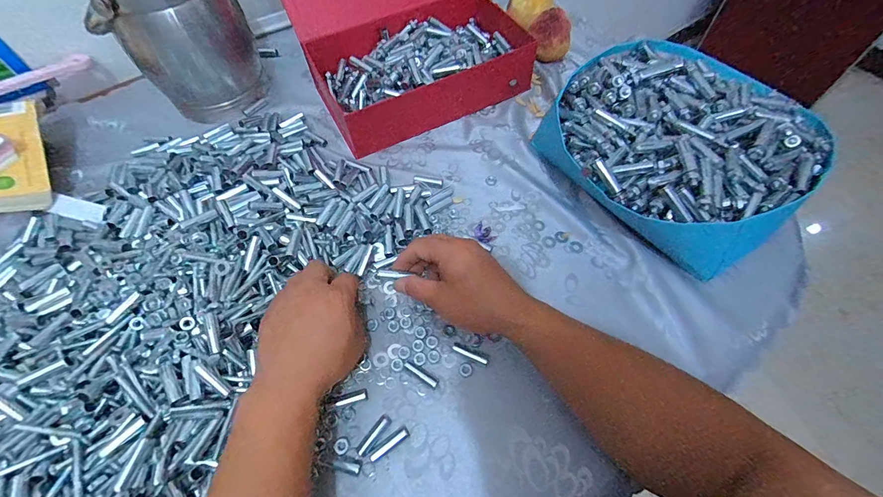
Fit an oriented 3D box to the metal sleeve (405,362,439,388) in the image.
[{"bbox_3d":[-0.021,0.127,0.379,0.038,0.006,0.008,29,65,17],"label":"metal sleeve"}]

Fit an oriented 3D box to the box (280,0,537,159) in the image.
[{"bbox_3d":[-0.070,-0.369,0.547,0.294,0.193,0.345,-27,63,-13],"label":"box"}]

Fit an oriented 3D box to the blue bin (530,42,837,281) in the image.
[{"bbox_3d":[0.276,-0.120,0.456,0.265,0.105,0.276,-31,64,-16],"label":"blue bin"}]

